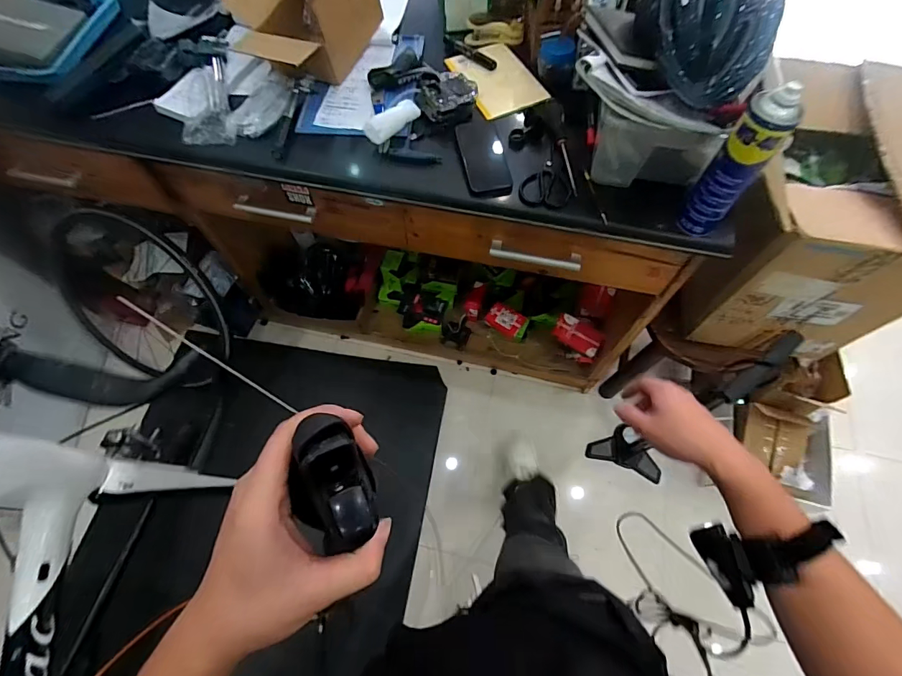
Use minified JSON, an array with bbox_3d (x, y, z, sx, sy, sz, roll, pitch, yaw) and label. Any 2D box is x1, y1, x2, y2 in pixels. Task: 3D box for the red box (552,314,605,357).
[{"bbox_3d":[0.386,-0.010,1.302,0.143,0.040,0.082,37,71,17],"label":"red box"}]

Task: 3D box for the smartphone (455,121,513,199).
[{"bbox_3d":[0.061,-0.332,0.799,0.078,0.012,0.156,-13,76,5],"label":"smartphone"}]

